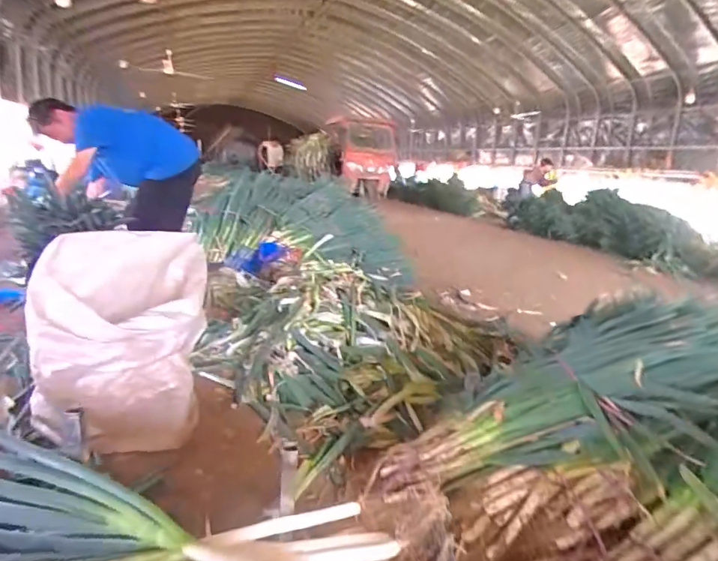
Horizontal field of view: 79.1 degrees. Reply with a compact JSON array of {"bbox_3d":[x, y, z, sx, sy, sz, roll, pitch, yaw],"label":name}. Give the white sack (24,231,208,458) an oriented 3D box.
[{"bbox_3d":[-0.723,0.185,1.340,0.461,0.594,0.411,-3,16,-22],"label":"white sack"}]

